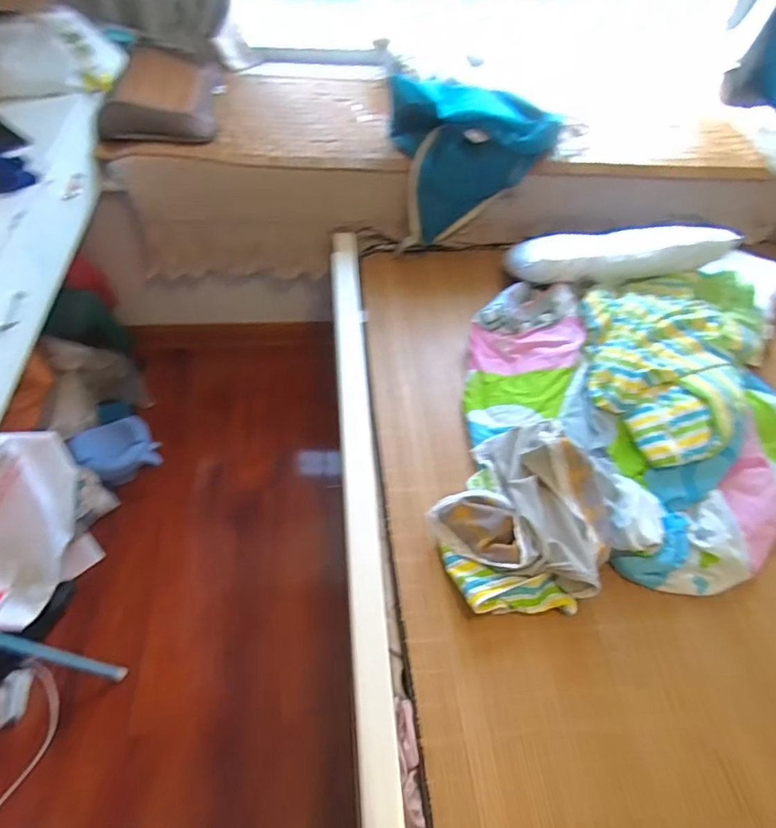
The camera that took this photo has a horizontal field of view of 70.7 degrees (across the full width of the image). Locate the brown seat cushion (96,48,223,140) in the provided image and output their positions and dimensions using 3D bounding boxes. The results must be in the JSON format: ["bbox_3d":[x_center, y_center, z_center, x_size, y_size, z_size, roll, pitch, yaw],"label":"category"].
[{"bbox_3d":[-0.618,-0.908,1.543,0.273,0.085,0.467,-3,52,-6],"label":"brown seat cushion"}]

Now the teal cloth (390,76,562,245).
[{"bbox_3d":[0.229,-0.715,1.505,0.431,0.305,0.258,-16,55,-15],"label":"teal cloth"}]

